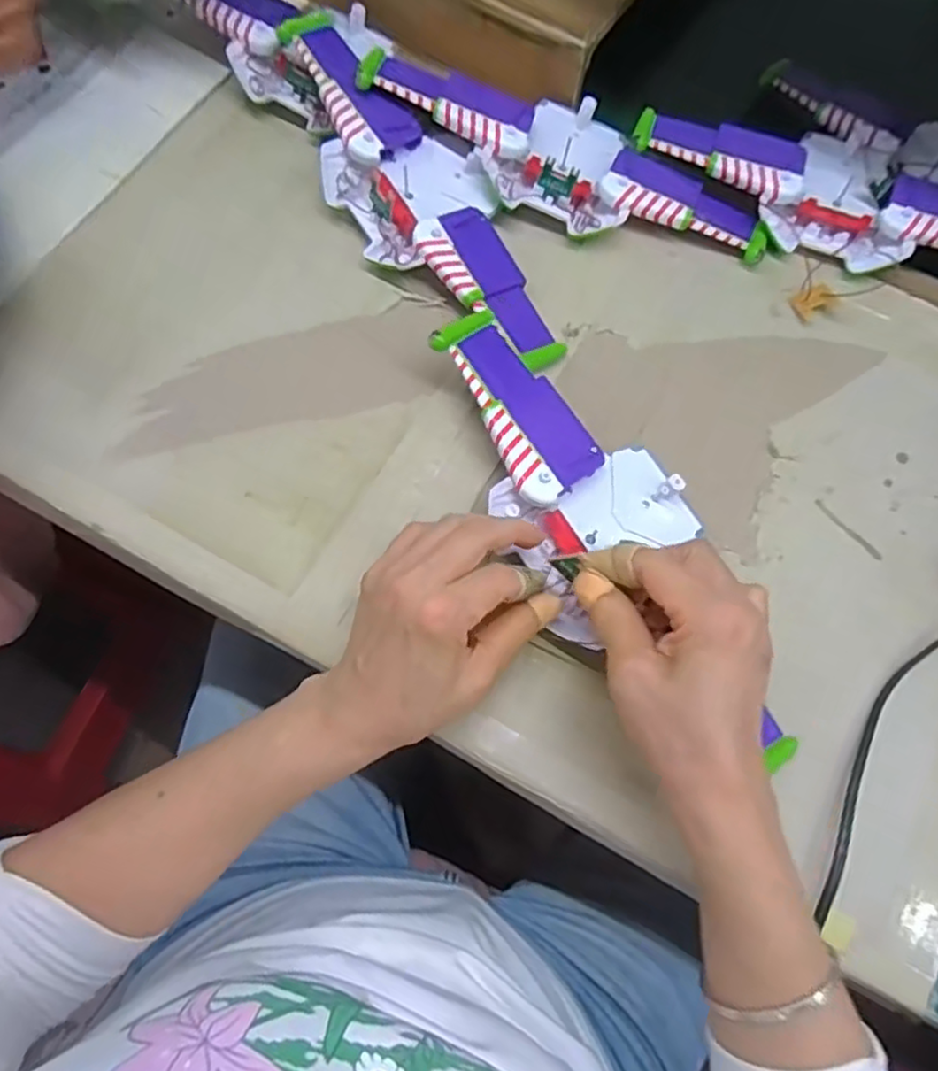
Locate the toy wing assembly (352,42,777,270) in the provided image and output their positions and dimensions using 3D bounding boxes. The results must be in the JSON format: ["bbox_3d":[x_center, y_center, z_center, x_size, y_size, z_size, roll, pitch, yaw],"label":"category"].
[{"bbox_3d":[0.071,-0.260,0.468,0.289,0.048,0.100,18,70,5],"label":"toy wing assembly"}]

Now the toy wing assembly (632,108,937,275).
[{"bbox_3d":[0.258,-0.238,0.476,0.287,0.032,0.100,16,70,4],"label":"toy wing assembly"}]

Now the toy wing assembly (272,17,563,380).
[{"bbox_3d":[-0.038,-0.233,0.450,0.096,0.039,0.305,-33,75,-13],"label":"toy wing assembly"}]

